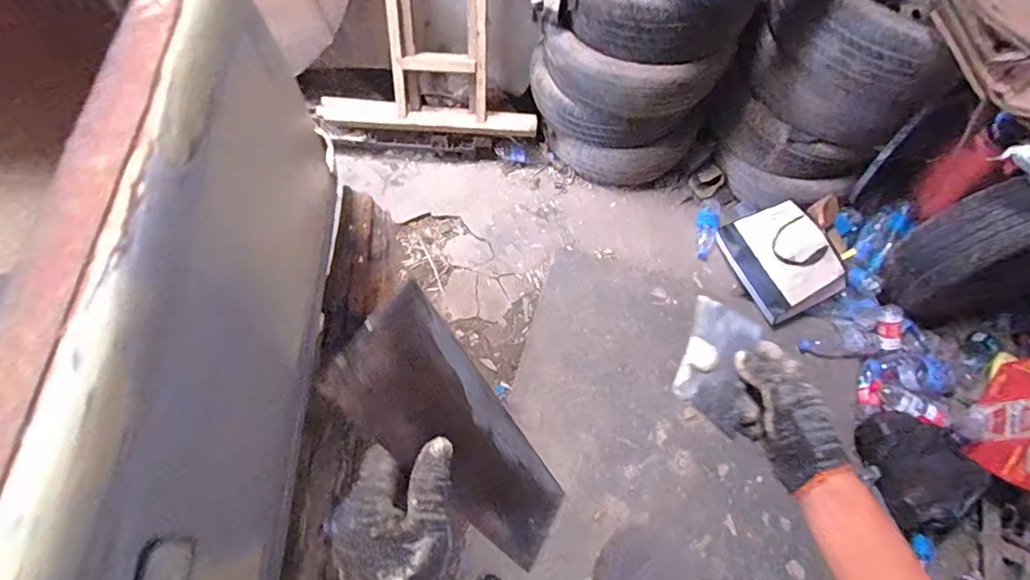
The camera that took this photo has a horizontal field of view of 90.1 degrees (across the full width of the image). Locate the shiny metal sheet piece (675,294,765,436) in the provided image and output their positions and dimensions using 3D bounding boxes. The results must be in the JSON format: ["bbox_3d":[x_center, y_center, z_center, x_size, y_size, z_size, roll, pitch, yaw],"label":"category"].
[{"bbox_3d":[0.199,0.070,0.499,0.069,0.012,0.126,25,61,3],"label":"shiny metal sheet piece"}]

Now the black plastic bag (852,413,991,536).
[{"bbox_3d":[0.970,0.422,1.234,0.169,0.146,0.259,-12,66,-9],"label":"black plastic bag"}]

